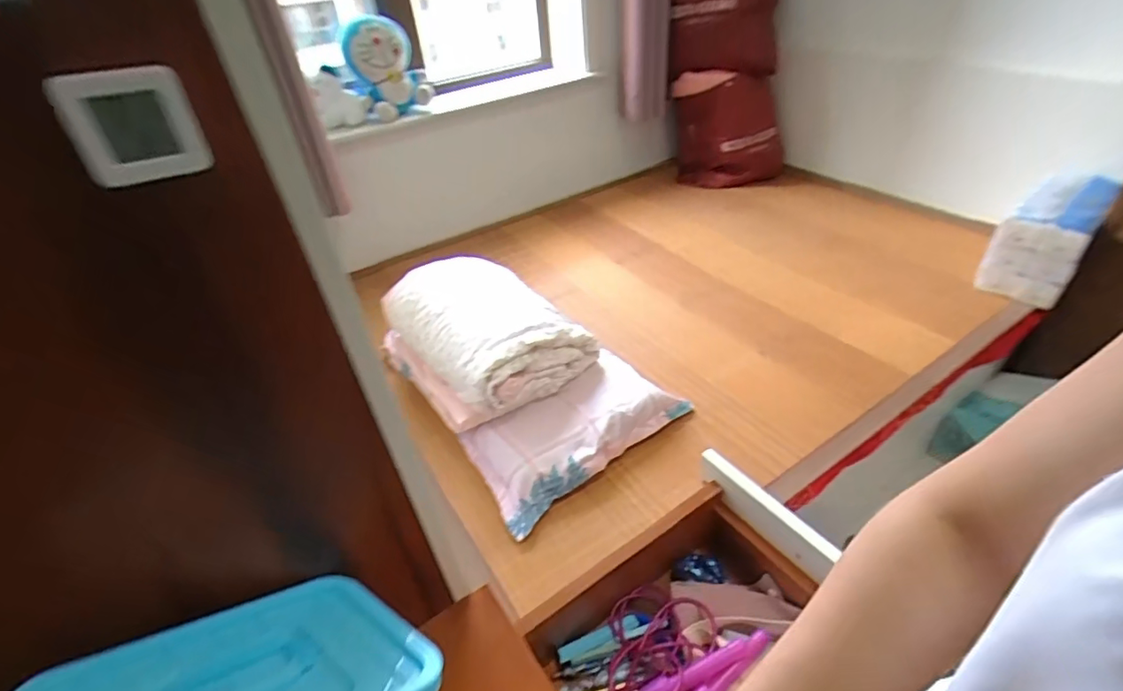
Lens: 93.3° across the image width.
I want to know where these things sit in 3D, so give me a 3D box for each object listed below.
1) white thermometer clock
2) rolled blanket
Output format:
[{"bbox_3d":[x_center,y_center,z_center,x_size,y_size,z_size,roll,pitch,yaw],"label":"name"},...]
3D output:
[{"bbox_3d":[-0.200,-0.103,0.248,0.051,0.046,0.017,-29,43,-27],"label":"white thermometer clock"},{"bbox_3d":[-0.179,-0.031,1.288,0.374,0.205,0.488,-27,42,-25],"label":"rolled blanket"}]

